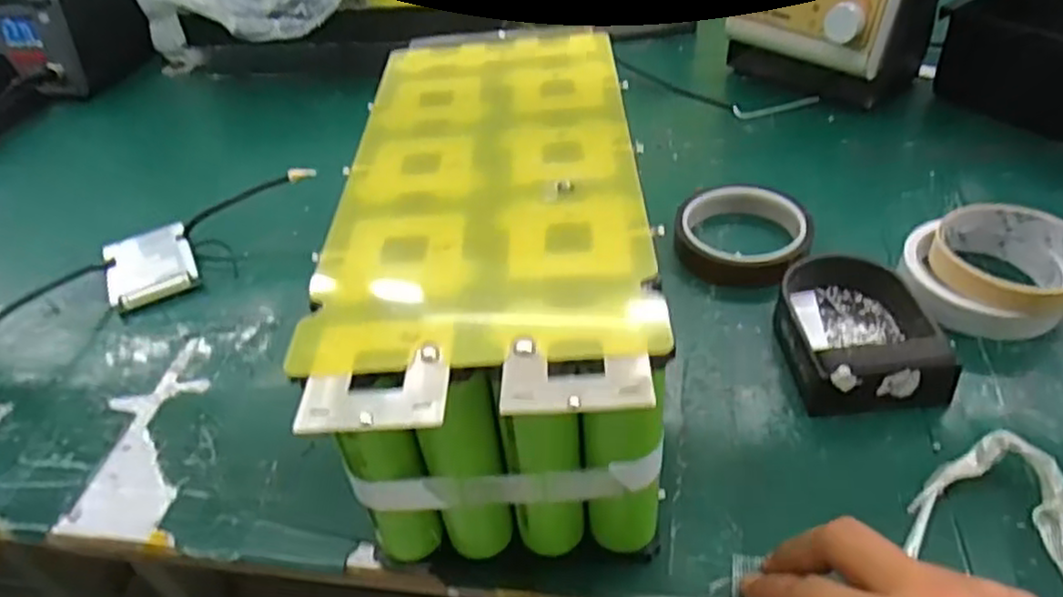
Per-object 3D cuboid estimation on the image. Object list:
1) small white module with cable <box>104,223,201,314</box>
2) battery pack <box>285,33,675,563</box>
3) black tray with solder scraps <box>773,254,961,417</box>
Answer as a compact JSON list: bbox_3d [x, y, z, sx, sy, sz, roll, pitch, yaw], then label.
[{"bbox_3d":[-0.295,-0.026,0.555,0.062,0.012,0.089,-23,45,-16],"label":"small white module with cable"},{"bbox_3d":[-0.012,-0.017,0.394,0.142,0.144,0.316,-4,43,4],"label":"battery pack"},{"bbox_3d":[0.189,0.013,0.419,0.084,0.036,0.109,-4,43,4],"label":"black tray with solder scraps"}]

